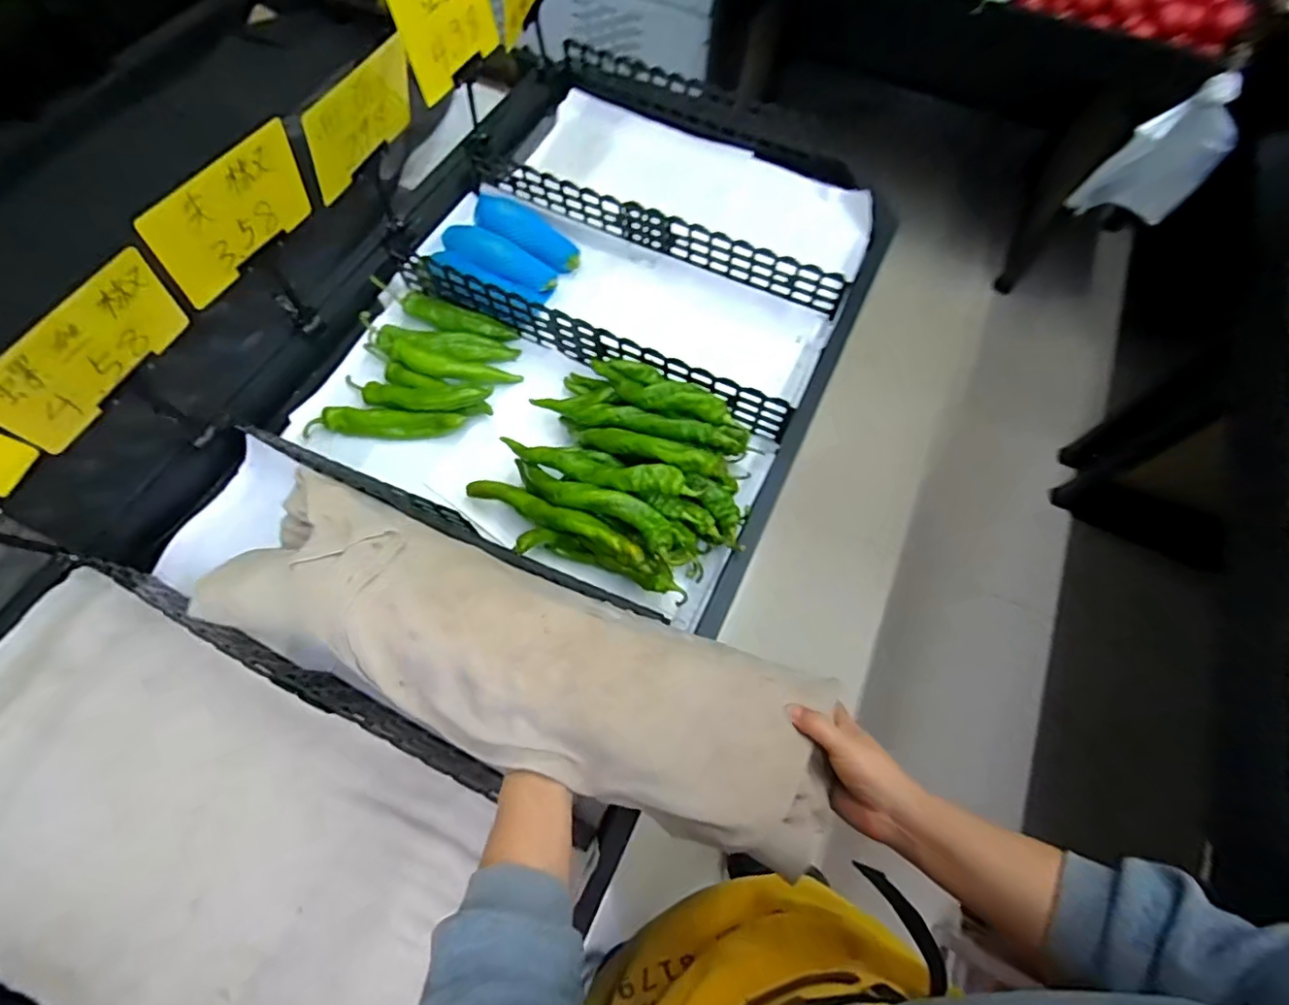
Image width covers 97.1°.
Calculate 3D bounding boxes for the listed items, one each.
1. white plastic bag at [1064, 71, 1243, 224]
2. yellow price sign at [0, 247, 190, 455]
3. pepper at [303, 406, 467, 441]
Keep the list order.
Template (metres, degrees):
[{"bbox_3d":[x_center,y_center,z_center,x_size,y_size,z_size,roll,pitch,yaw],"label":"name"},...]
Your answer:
[{"bbox_3d":[1.152,-0.766,1.271,0.202,0.312,0.093,42,71,17],"label":"white plastic bag"},{"bbox_3d":[-0.577,-0.156,0.597,0.008,0.139,0.205,28,66,-7],"label":"yellow price sign"},{"bbox_3d":[-0.381,-0.113,0.823,0.229,0.031,0.037,0,65,-1],"label":"pepper"}]

